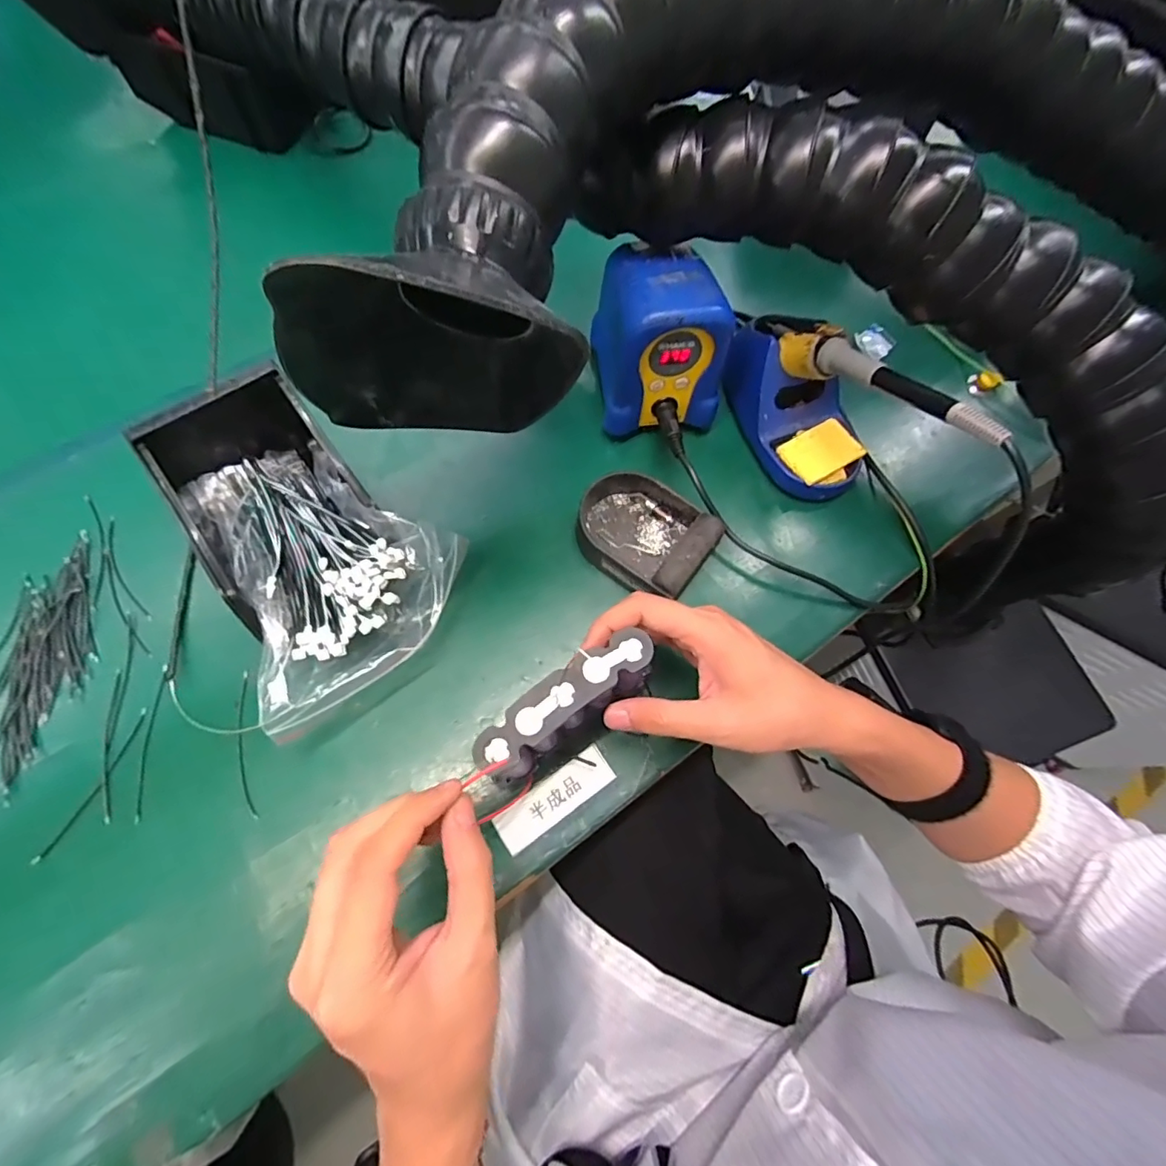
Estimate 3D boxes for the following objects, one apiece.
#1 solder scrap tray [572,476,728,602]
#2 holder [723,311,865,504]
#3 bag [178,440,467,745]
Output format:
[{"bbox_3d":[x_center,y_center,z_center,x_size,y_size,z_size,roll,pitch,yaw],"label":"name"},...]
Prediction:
[{"bbox_3d":[0.043,-0.037,0.400,0.101,0.038,0.078,37,71,12],"label":"solder scrap tray"},{"bbox_3d":[0.178,-0.146,0.424,0.087,0.091,0.144,-28,72,-13],"label":"holder"},{"bbox_3d":[-0.184,-0.020,0.368,0.144,0.069,0.204,-38,74,-16],"label":"bag"}]

